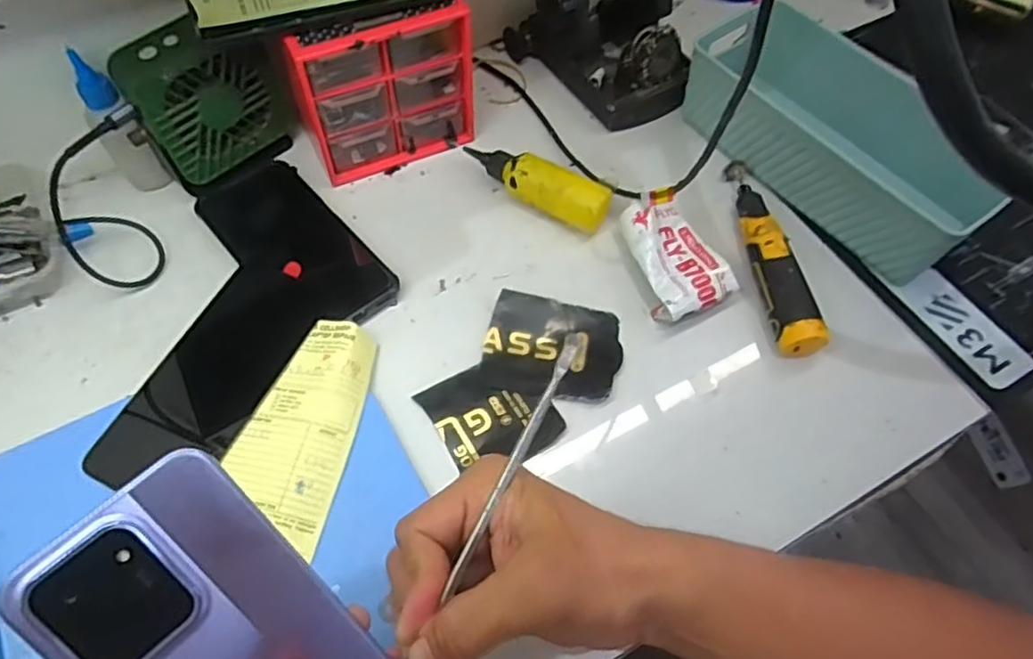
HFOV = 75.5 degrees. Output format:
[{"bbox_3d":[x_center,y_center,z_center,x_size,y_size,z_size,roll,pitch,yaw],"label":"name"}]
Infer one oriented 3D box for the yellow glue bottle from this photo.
[{"bbox_3d":[0.014,-0.112,0.514,0.119,0.035,0.036,23,63,10],"label":"yellow glue bottle"}]

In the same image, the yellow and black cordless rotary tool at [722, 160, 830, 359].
[{"bbox_3d":[0.188,-0.059,0.490,0.032,0.027,0.171,-2,61,-3],"label":"yellow and black cordless rotary tool"}]

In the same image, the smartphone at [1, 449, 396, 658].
[{"bbox_3d":[-0.097,0.128,0.253,0.079,0.007,0.167,-47,106,-23],"label":"smartphone"}]

